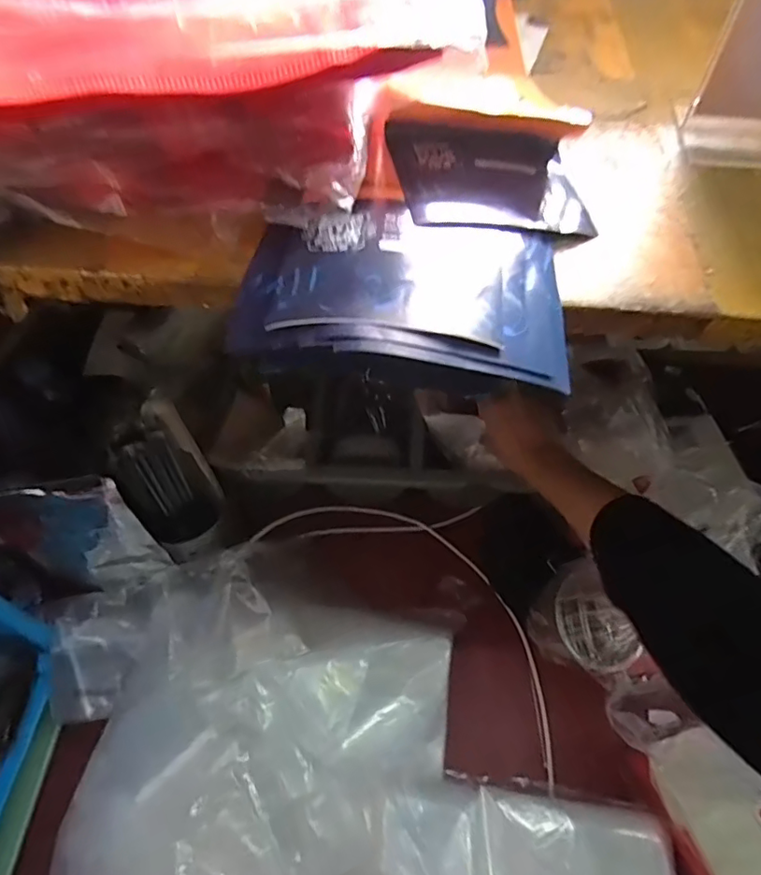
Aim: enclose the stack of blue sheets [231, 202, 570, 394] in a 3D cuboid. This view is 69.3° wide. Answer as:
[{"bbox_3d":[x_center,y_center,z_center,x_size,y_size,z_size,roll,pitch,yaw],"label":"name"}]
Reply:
[{"bbox_3d":[0.010,-0.066,0.240,0.139,0.017,0.092,4,55,4],"label":"stack of blue sheets"}]

